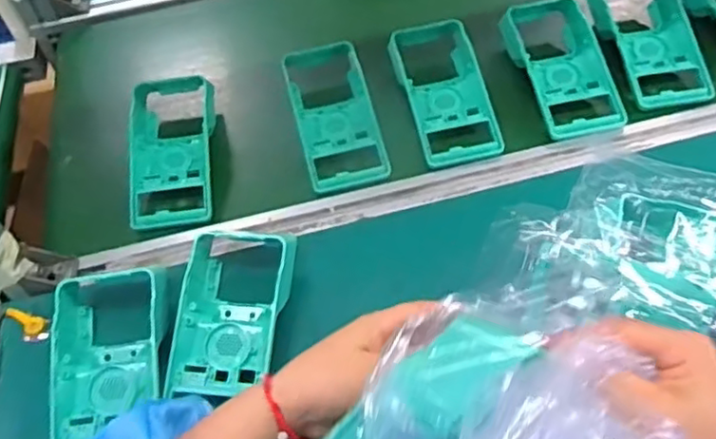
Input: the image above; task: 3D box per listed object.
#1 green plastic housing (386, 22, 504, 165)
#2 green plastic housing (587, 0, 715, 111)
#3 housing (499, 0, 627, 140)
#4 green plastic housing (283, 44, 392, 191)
[{"bbox_3d":[0.089,-0.137,0.678,0.085,0.053,0.175,-10,51,-5],"label":"green plastic housing"},{"bbox_3d":[0.317,-0.198,0.702,0.091,0.047,0.192,-7,50,-2],"label":"green plastic housing"},{"bbox_3d":[0.220,-0.165,0.683,0.090,0.051,0.176,-12,51,-6],"label":"housing"},{"bbox_3d":[-0.029,-0.116,0.678,0.084,0.038,0.193,-12,51,-6],"label":"green plastic housing"}]

